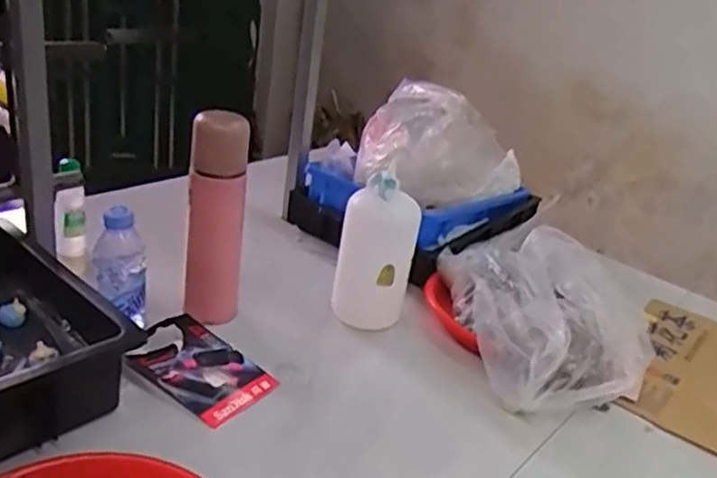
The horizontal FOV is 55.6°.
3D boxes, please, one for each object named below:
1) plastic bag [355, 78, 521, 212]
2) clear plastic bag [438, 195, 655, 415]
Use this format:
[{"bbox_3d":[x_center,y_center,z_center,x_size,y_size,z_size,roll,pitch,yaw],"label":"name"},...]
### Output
[{"bbox_3d":[0.142,-0.155,1.120,0.260,0.173,0.179,11,25,6],"label":"plastic bag"},{"bbox_3d":[0.230,0.075,0.841,0.188,0.186,0.293,4,25,-8],"label":"clear plastic bag"}]

